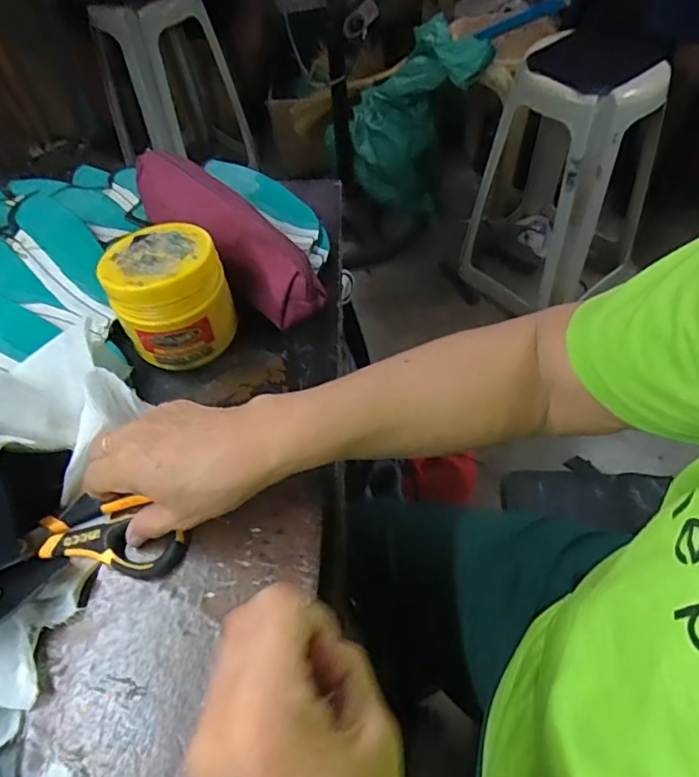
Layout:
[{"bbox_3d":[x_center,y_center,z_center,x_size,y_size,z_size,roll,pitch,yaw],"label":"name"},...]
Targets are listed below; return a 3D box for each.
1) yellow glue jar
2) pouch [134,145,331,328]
[{"bbox_3d":[-0.149,-0.082,0.483,0.088,0.089,0.089,-2,54,3],"label":"yellow glue jar"},{"bbox_3d":[-0.114,-0.150,0.528,0.225,0.065,0.064,42,66,12],"label":"pouch"}]

